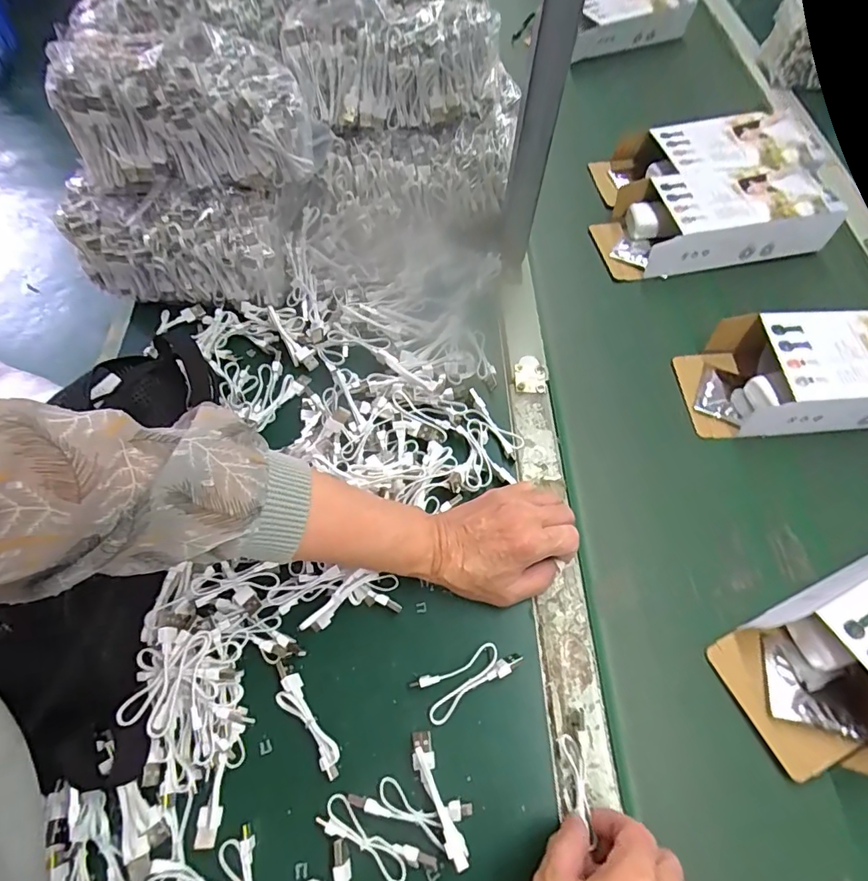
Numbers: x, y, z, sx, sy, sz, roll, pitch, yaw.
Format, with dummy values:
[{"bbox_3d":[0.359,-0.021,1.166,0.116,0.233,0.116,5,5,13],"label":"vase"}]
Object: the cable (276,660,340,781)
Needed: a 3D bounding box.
[{"bbox_3d":[-0.092,0.197,0.346,0.021,0.008,0.084,-33,65,-16],"label":"cable"}]

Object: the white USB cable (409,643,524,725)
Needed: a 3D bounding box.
[{"bbox_3d":[0.026,0.171,0.357,0.080,0.014,0.032,-26,63,-12],"label":"white USB cable"}]

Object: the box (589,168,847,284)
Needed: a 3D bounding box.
[{"bbox_3d":[0.321,-0.260,0.572,0.250,0.055,0.113,-8,61,-3],"label":"box"}]

